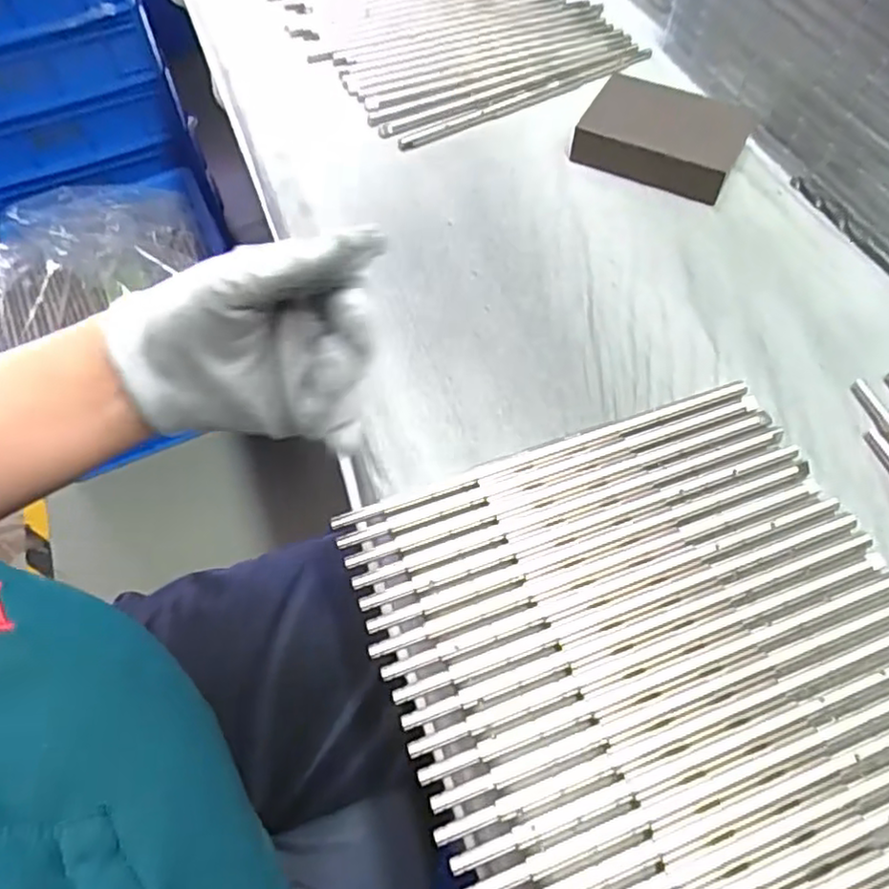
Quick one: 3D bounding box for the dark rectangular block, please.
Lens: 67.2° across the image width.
[{"bbox_3d":[0.141,-0.200,0.430,0.094,0.029,0.073,24,62,16],"label":"dark rectangular block"}]

